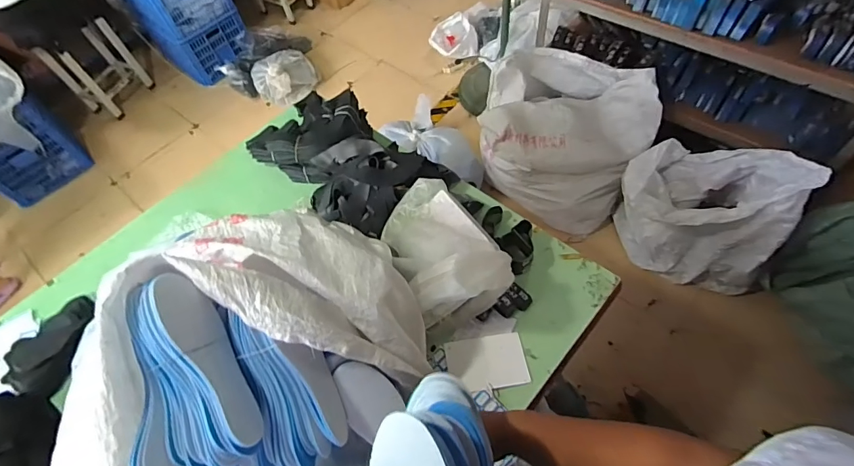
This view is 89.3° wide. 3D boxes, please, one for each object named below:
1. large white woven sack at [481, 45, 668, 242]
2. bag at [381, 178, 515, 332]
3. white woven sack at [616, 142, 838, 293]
[{"bbox_3d":[0.527,-0.368,1.748,0.626,0.505,0.426,31,68,17],"label":"large white woven sack"},{"bbox_3d":[0.027,0.030,0.871,0.183,0.187,0.282,-26,65,-10],"label":"bag"},{"bbox_3d":[0.977,-0.094,1.500,0.554,0.643,0.320,37,70,19],"label":"white woven sack"}]

